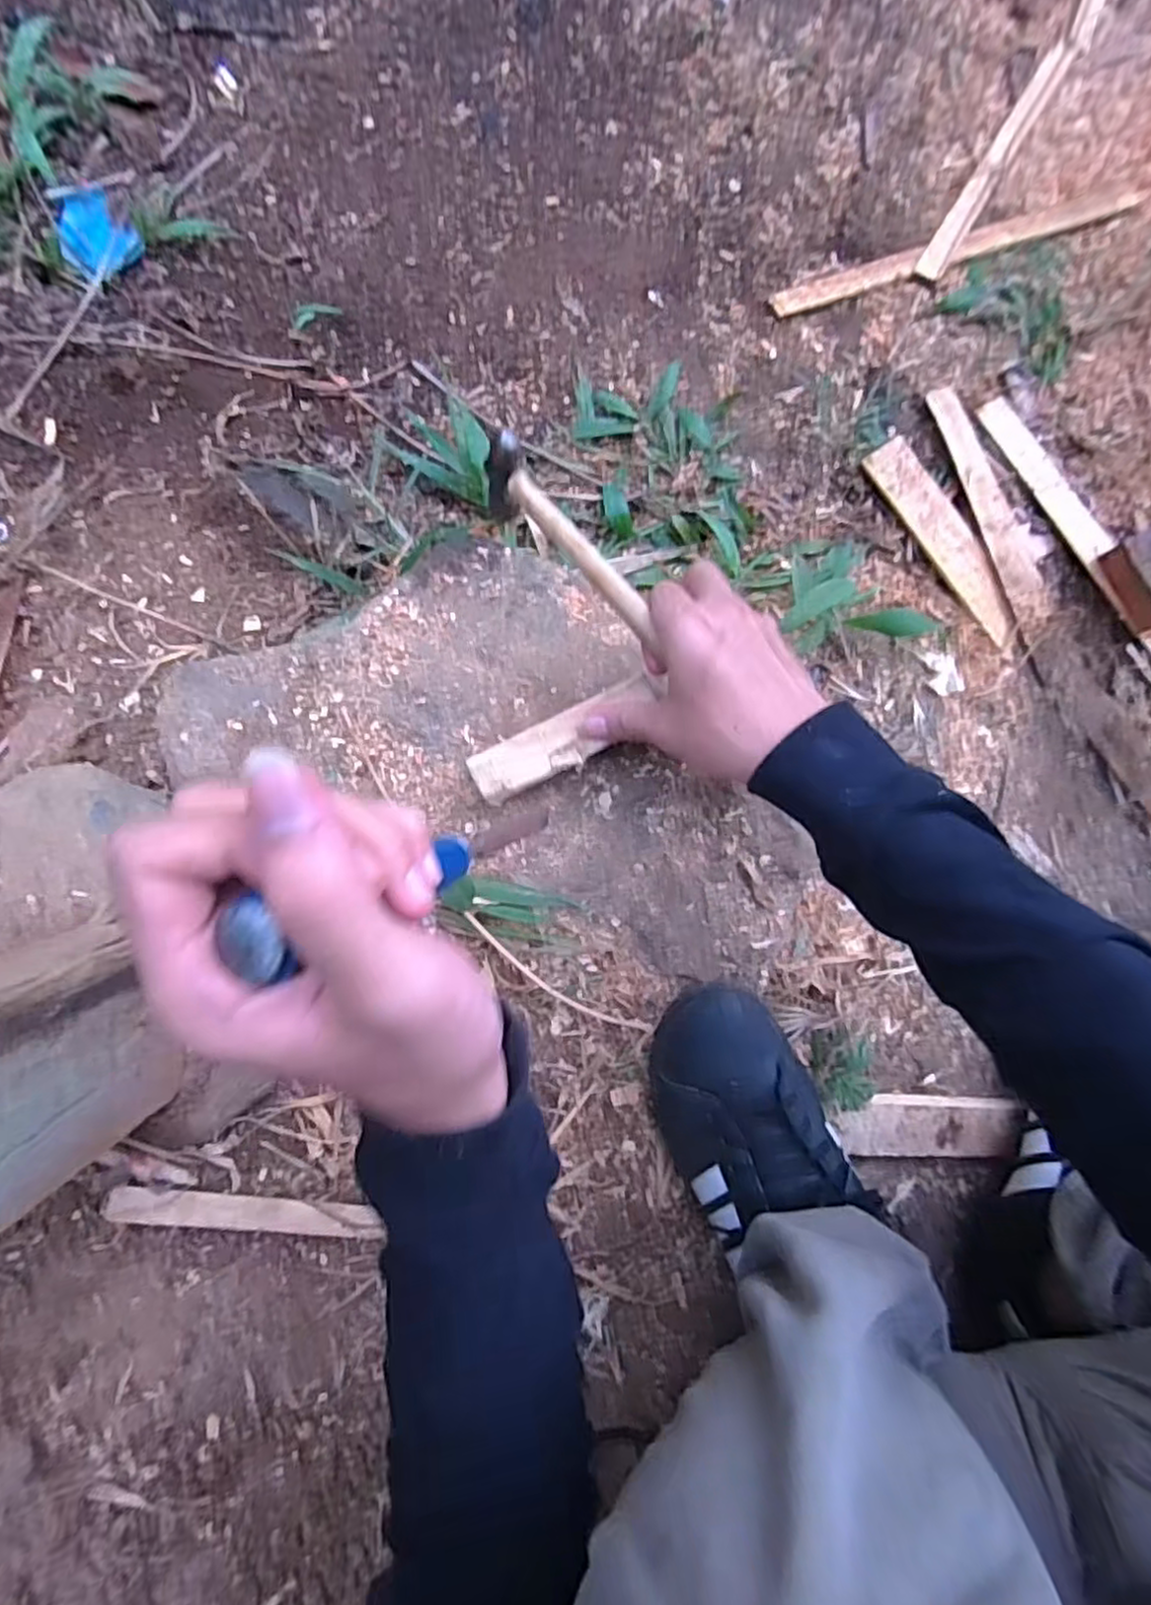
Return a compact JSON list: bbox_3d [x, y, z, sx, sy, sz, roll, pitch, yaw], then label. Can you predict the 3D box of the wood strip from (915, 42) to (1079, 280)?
[{"bbox_3d":[0.444,-0.678,0.733,0.026,0.010,0.373,32,77,0],"label":"wood strip"}]

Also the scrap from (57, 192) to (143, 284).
[{"bbox_3d":[-0.427,-0.502,0.623,0.063,0.004,0.093,-38,83,-17],"label":"scrap"}]

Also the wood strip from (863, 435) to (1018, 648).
[{"bbox_3d":[0.358,-0.251,0.672,0.049,0.009,0.220,-33,88,0],"label":"wood strip"}]

